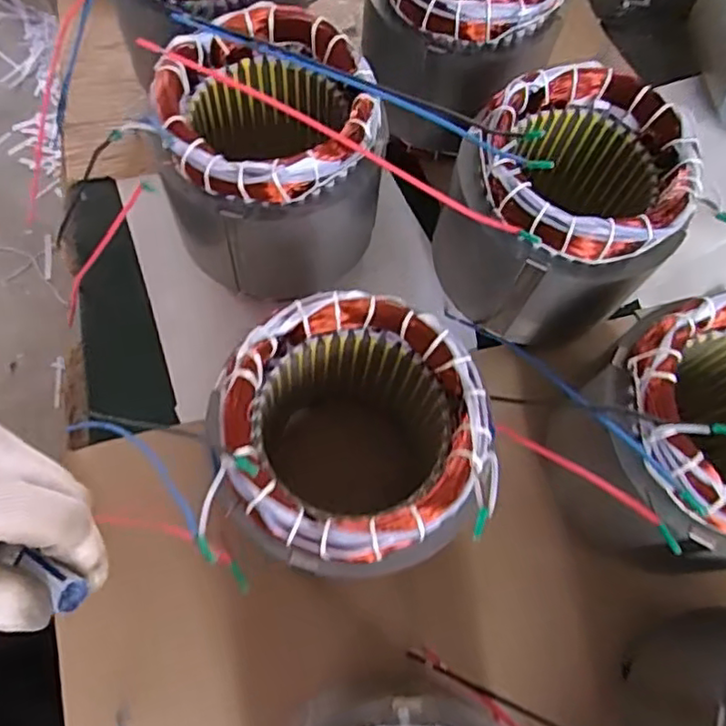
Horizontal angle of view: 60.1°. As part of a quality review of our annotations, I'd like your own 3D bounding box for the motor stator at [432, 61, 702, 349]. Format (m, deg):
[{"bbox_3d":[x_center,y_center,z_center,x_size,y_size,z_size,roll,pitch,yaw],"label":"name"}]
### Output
[{"bbox_3d":[0.139,-0.103,0.448,0.141,0.137,0.138,1,68,-2],"label":"motor stator"}]

